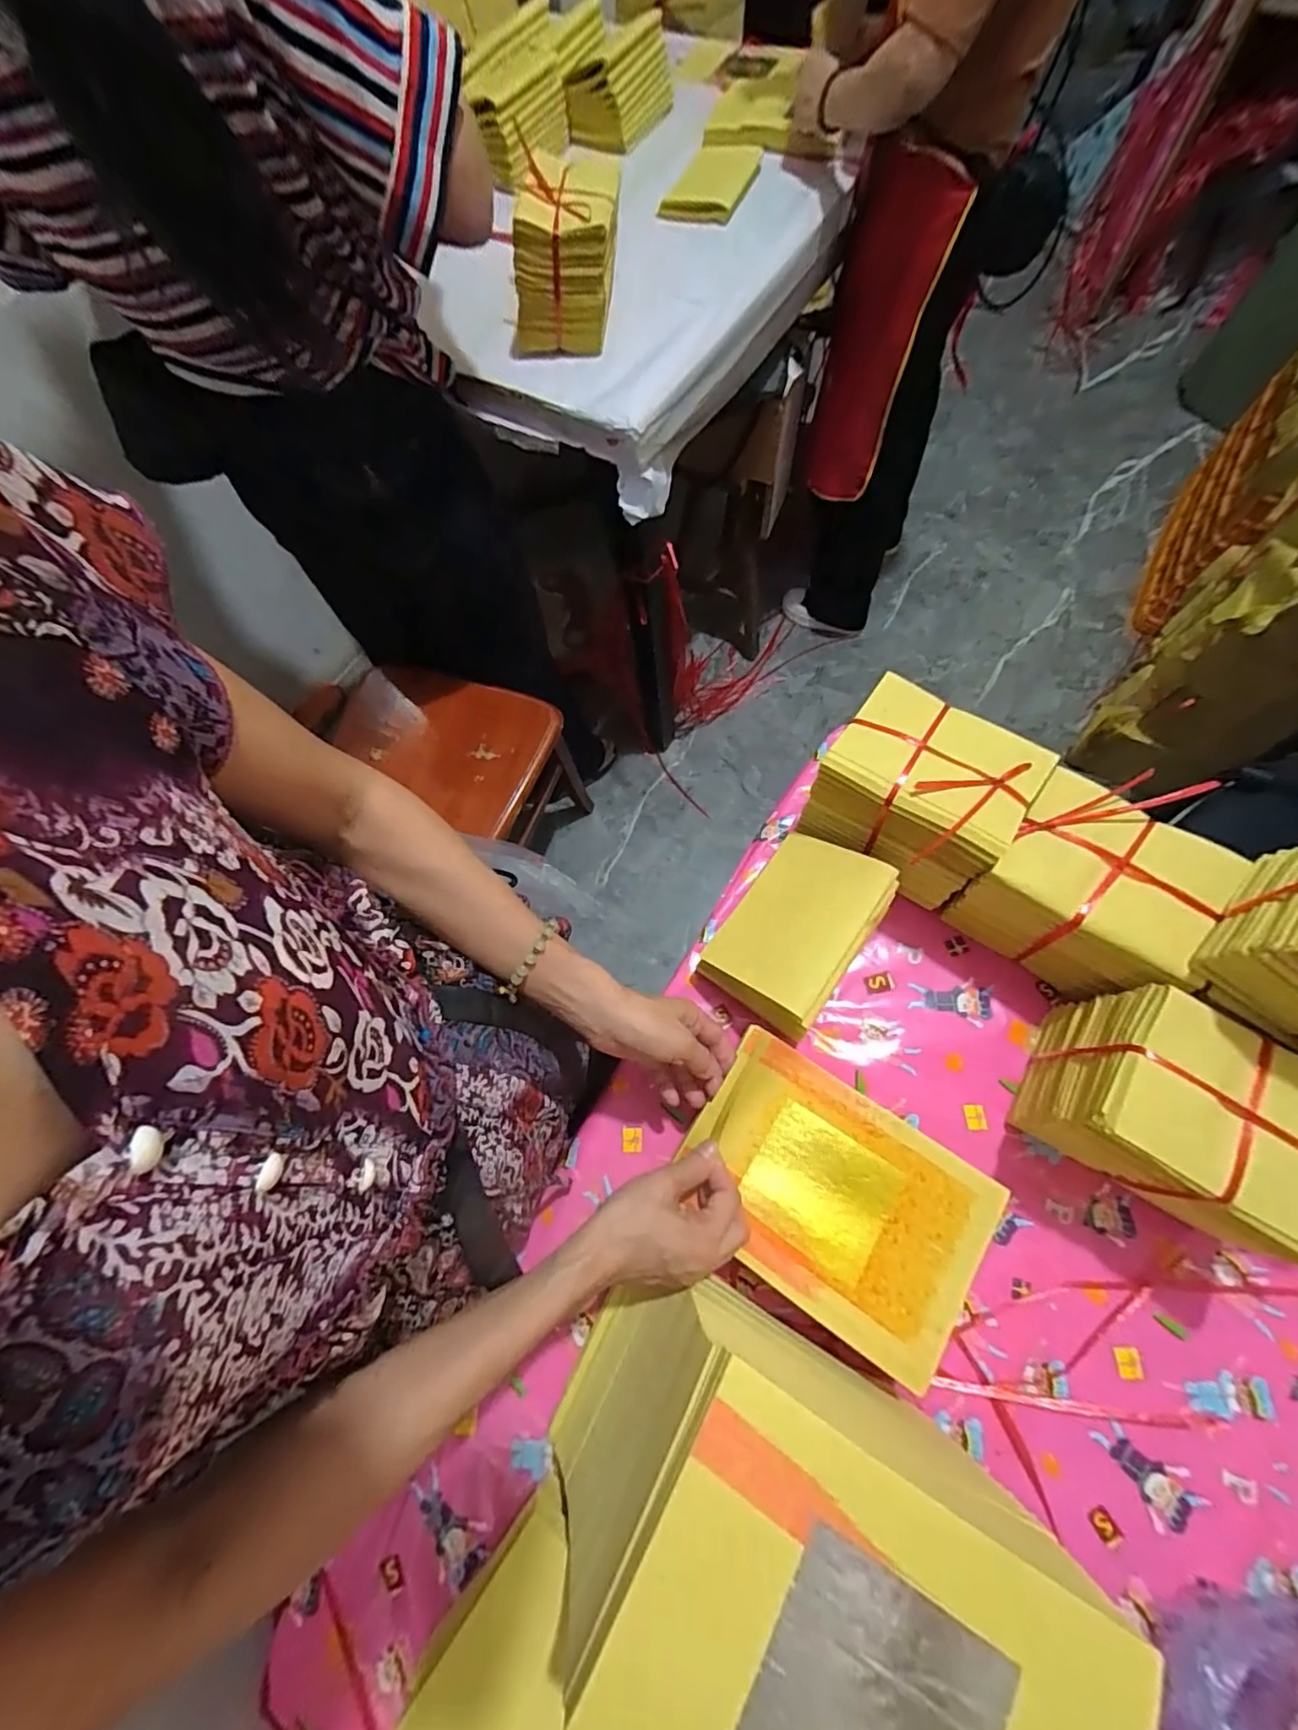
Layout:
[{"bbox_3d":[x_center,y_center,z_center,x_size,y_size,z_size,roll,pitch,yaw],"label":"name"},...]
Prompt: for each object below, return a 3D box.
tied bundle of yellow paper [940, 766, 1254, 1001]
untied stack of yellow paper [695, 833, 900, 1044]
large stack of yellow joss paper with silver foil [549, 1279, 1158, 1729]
[{"bbox_3d":[0.377,0.022,0.538,0.153,0.151,0.134,30,75,11],"label":"tied bundle of yellow paper"},{"bbox_3d":[0.135,0.056,0.558,0.122,0.035,0.175,31,82,39],"label":"untied stack of yellow paper"},{"bbox_3d":[0.076,0.403,0.372,0.278,0.226,0.172,25,74,10],"label":"large stack of yellow joss paper with silver foil"}]

